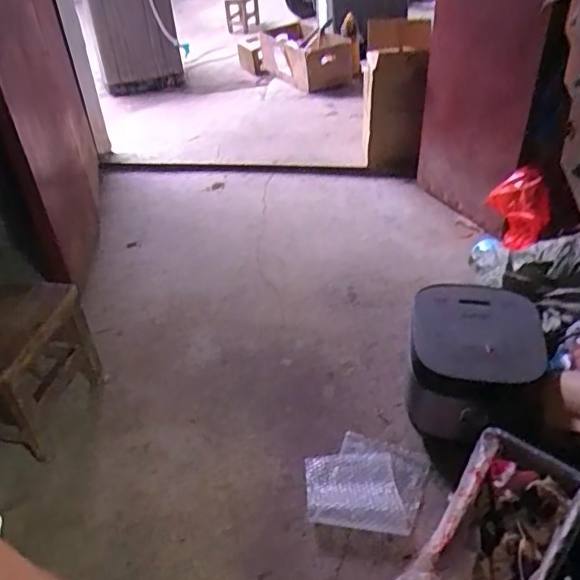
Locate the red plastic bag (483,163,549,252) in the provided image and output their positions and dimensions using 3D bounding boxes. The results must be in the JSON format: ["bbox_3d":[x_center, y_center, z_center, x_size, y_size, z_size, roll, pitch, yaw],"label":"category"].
[{"bbox_3d":[0.656,-0.228,1.661,0.100,0.189,0.146,-16,40,-13],"label":"red plastic bag"}]

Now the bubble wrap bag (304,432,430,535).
[{"bbox_3d":[0.147,0.376,1.168,0.228,0.021,0.211,5,38,14],"label":"bubble wrap bag"}]

